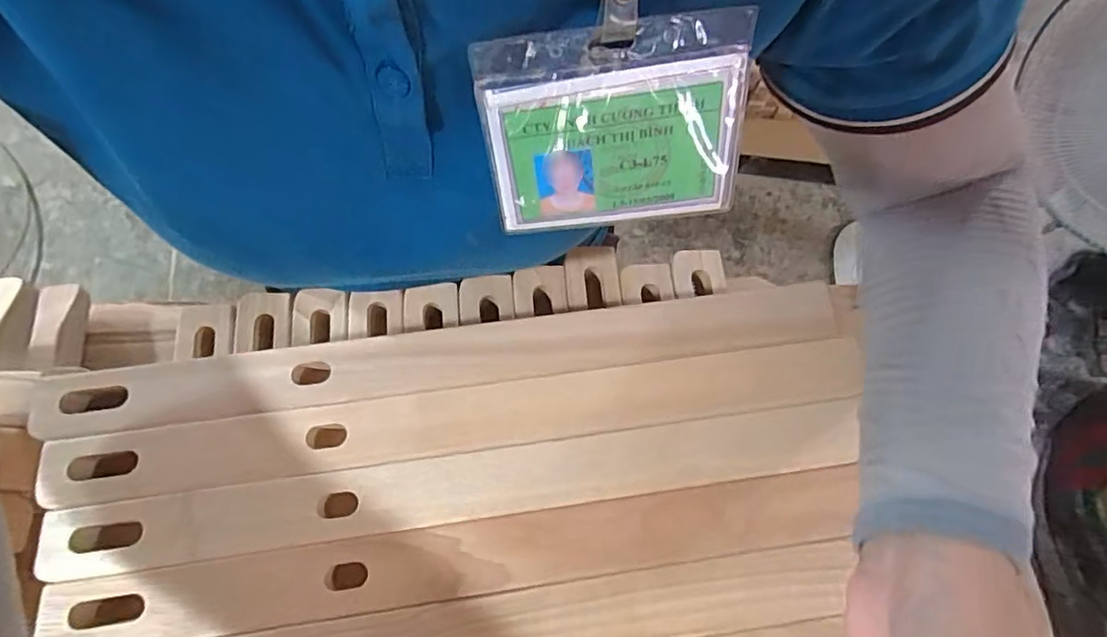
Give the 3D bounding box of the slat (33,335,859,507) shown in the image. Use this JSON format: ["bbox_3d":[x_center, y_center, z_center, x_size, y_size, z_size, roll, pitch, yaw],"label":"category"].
[{"bbox_3d":[-0.044,0.050,0.303,0.411,0.016,0.033,-7,73,-4],"label":"slat"}]

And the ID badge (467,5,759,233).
[{"bbox_3d":[0.023,-0.070,0.227,0.098,0.082,0.005,-6,45,2],"label":"ID badge"}]

